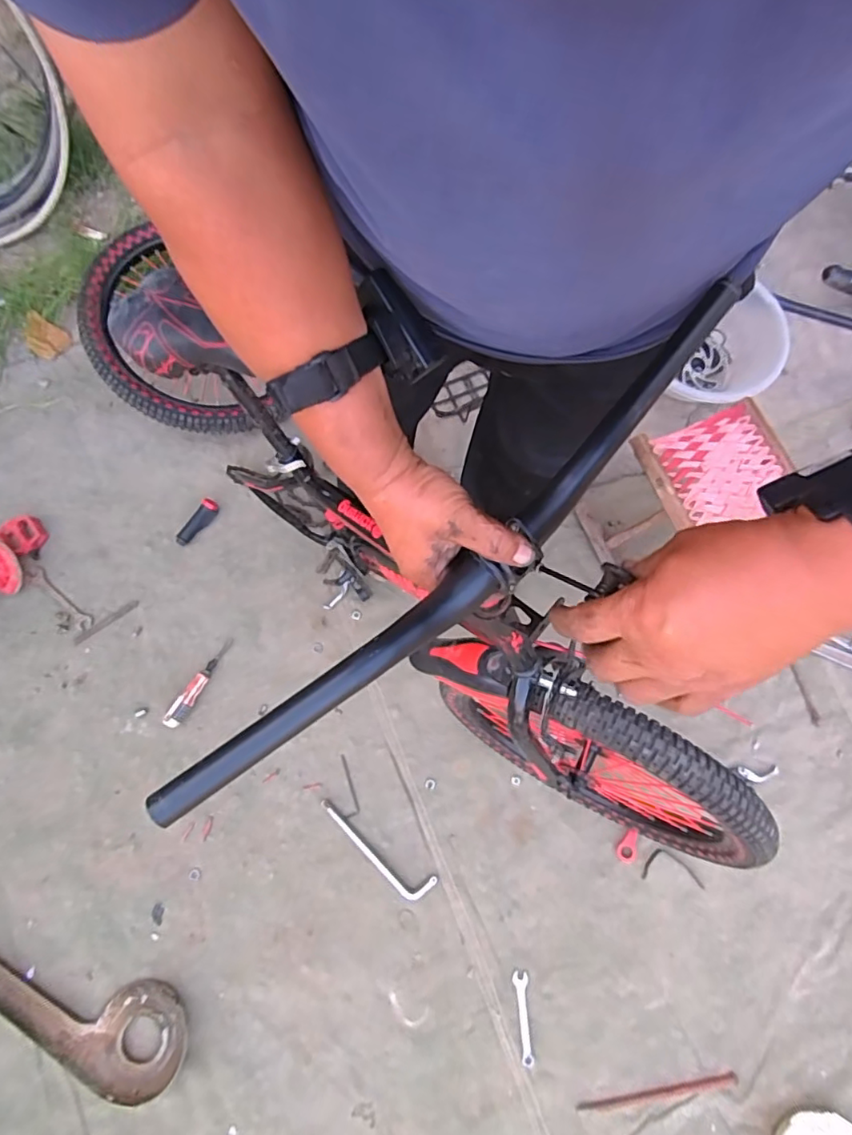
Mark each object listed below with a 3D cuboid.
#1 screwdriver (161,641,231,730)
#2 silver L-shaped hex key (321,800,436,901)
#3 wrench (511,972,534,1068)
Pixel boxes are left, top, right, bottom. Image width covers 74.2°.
[{"bbox_3d":[-0.447,0.226,1.109,0.041,0.025,0.193,32,76,5],"label":"screwdriver"},{"bbox_3d":[-0.097,0.524,1.050,0.251,0.011,0.056,37,77,6],"label":"silver L-shaped hex key"},{"bbox_3d":[0.171,0.789,0.984,0.027,0.004,0.143,-2,76,-4],"label":"wrench"}]

